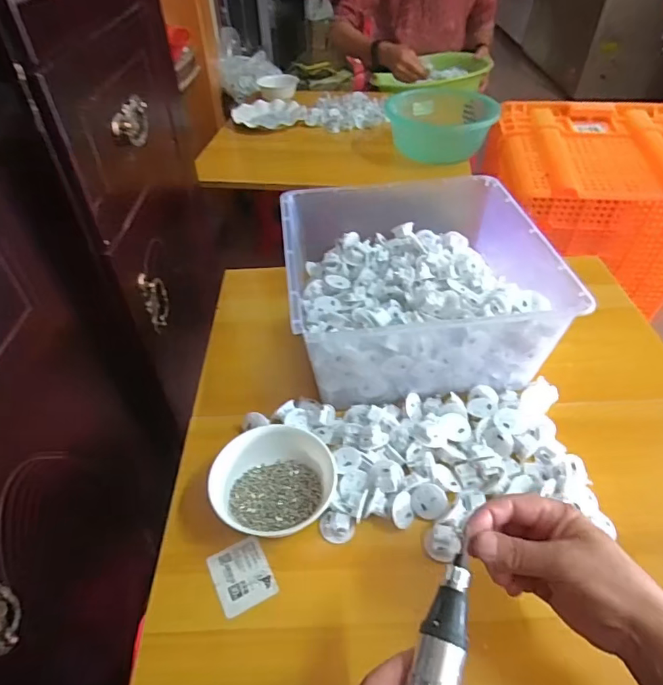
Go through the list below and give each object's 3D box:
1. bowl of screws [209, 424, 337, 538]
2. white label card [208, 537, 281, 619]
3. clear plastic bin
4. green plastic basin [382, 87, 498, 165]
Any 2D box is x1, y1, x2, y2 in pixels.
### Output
[{"bbox_3d":[-0.057,0.140,0.497,0.120,0.053,0.112,-4,44,-2],"label":"bowl of screws"},{"bbox_3d":[-0.084,0.218,0.456,0.051,0.004,0.062,-19,48,-22],"label":"white label card"},{"bbox_3d":[0.115,-0.081,0.631,0.335,0.127,0.294,-5,44,-3],"label":"clear plastic bin"},{"bbox_3d":[0.254,-0.521,1.133,0.240,0.102,0.240,6,45,9],"label":"green plastic basin"}]

